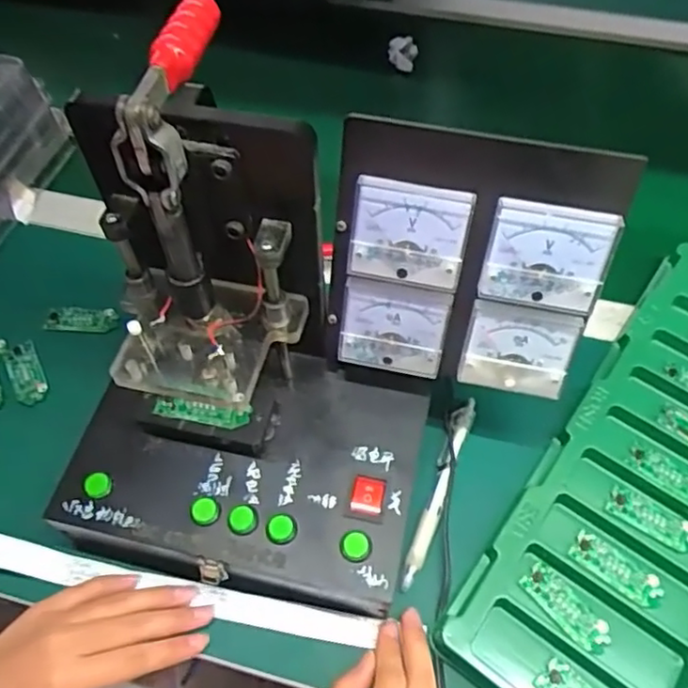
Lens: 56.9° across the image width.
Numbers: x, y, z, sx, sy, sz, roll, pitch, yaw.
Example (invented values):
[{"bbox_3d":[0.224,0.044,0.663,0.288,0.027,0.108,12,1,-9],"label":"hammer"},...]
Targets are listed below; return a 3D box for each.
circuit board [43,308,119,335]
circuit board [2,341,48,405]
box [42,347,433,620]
[{"bbox_3d":[-0.217,-0.019,0.528,0.062,0.004,0.022,0,70,1],"label":"circuit board"},{"bbox_3d":[-0.251,0.023,0.501,0.024,0.007,0.056,-25,60,-16],"label":"circuit board"},{"bbox_3d":[-0.060,0.078,0.417,0.213,0.059,0.144,11,57,7],"label":"box"}]

